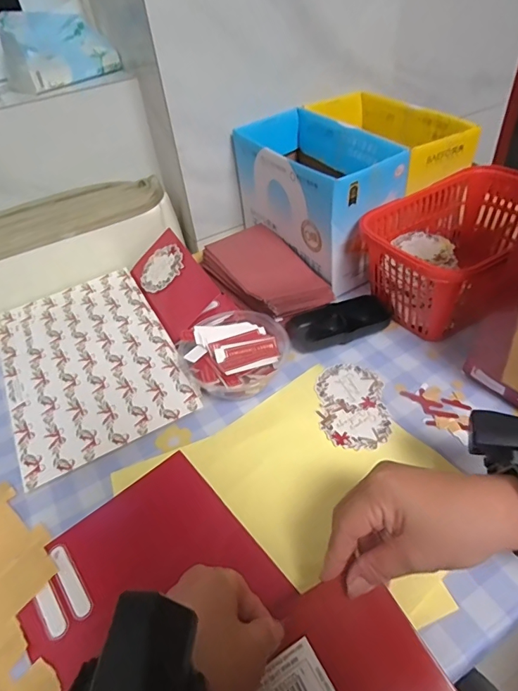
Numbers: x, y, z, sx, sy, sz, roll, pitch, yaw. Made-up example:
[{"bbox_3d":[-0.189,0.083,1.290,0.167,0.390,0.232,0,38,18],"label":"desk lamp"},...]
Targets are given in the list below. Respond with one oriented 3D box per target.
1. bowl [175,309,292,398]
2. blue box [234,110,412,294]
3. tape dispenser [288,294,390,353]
[{"bbox_3d":[-0.029,0.005,0.486,0.101,0.034,0.108,-4,44,4],"label":"bowl"},{"bbox_3d":[0.074,-0.204,0.602,0.120,0.143,0.234,-27,47,-19],"label":"blue box"},{"bbox_3d":[0.095,-0.029,0.518,0.120,0.026,0.052,-14,44,-7],"label":"tape dispenser"}]

